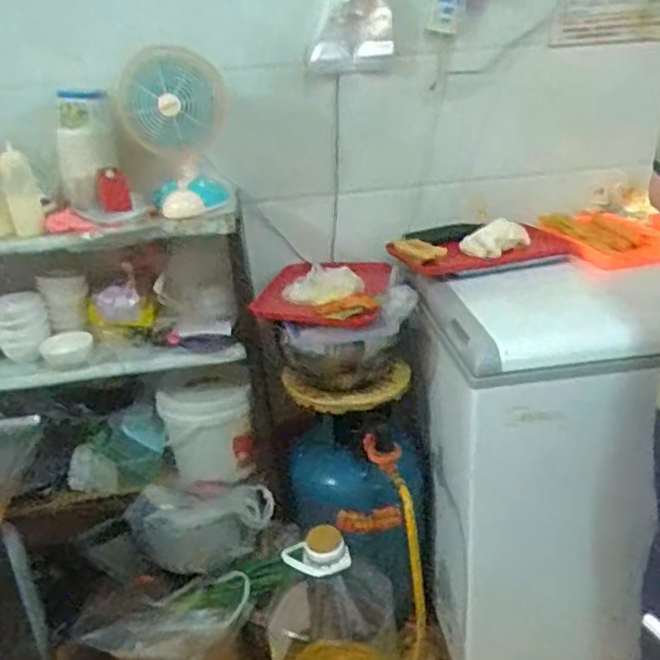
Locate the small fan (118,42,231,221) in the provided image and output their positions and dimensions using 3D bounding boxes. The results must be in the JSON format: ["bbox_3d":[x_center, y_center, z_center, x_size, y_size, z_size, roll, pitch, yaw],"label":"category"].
[{"bbox_3d":[-0.295,-0.387,1.364,0.200,0.290,0.163,-9,25,-12],"label":"small fan"}]

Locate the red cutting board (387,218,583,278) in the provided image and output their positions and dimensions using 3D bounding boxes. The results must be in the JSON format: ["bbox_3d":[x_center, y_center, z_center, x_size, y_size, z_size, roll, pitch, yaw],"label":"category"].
[{"bbox_3d":[0.334,-0.199,1.564,0.391,0.036,0.176,-5,47,-7],"label":"red cutting board"}]

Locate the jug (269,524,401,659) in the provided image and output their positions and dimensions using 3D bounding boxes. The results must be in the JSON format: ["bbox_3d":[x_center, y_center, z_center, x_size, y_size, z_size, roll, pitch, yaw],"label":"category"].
[{"bbox_3d":[0.011,0.643,1.430,0.263,0.521,0.217,-7,25,-7],"label":"jug"}]

